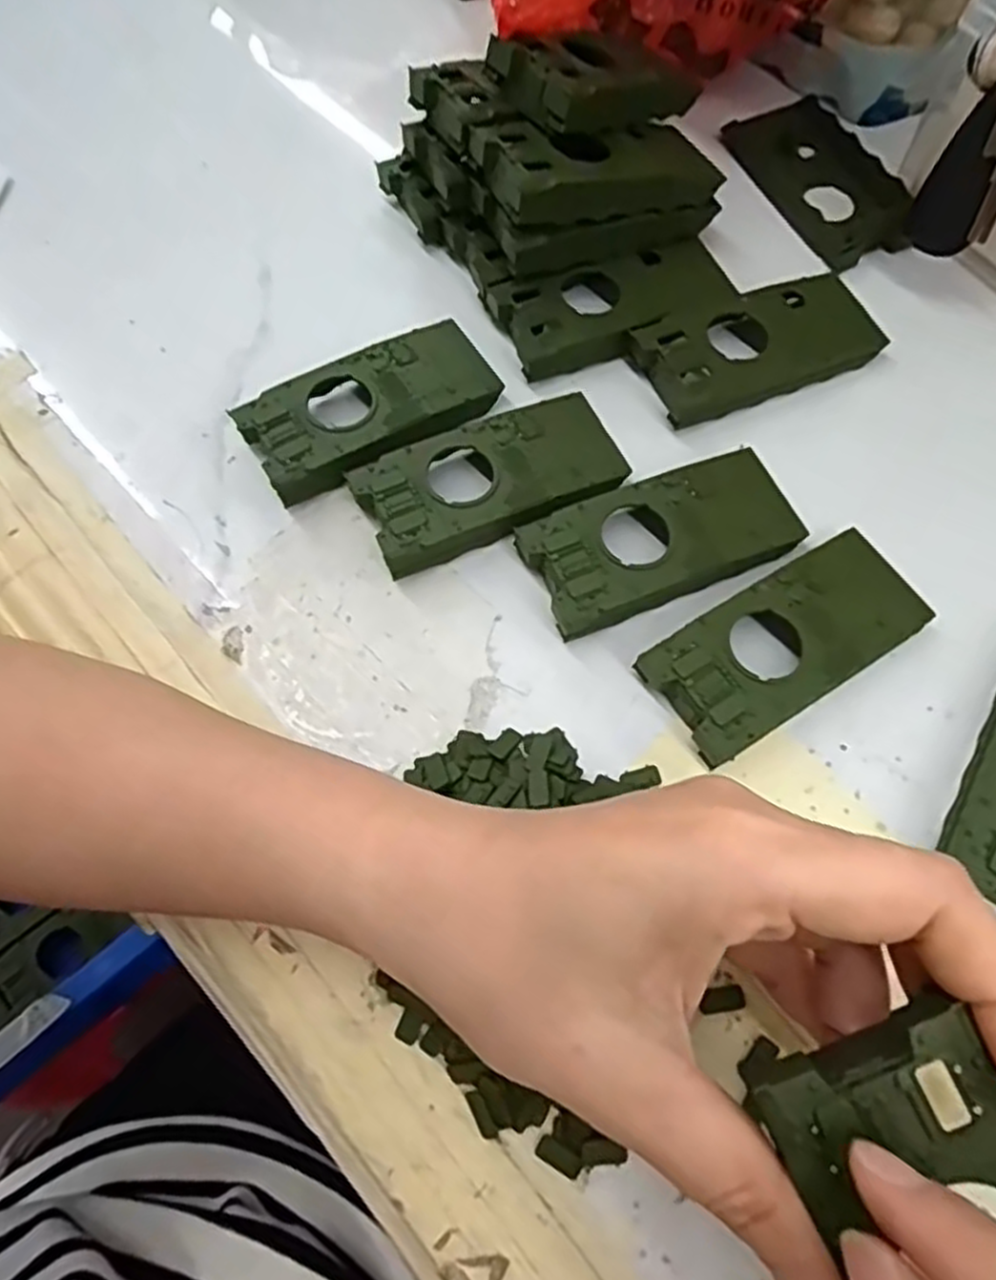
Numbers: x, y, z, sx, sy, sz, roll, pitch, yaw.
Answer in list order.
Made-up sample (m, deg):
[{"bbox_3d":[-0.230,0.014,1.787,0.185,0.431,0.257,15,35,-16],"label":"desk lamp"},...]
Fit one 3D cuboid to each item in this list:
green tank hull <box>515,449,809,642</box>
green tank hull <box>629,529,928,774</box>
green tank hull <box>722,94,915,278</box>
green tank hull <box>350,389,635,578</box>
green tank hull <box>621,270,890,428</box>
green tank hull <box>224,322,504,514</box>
[{"bbox_3d":[0.063,-0.037,0.296,0.104,0.019,0.050,-22,69,-9],"label":"green tank hull"},{"bbox_3d":[0.105,0.001,0.279,0.104,0.018,0.045,-30,71,-12],"label":"green tank hull"},{"bbox_3d":[0.159,-0.224,0.370,0.057,0.010,0.098,-22,69,-9],"label":"green tank hull"},{"bbox_3d":[-0.002,-0.062,0.308,0.104,0.020,0.052,-22,69,-9],"label":"green tank hull"},{"bbox_3d":[0.112,-0.127,0.330,0.101,0.013,0.047,-21,69,-9],"label":"green tank hull"},{"bbox_3d":[-0.051,-0.095,0.322,0.104,0.021,0.051,-31,71,-12],"label":"green tank hull"}]

